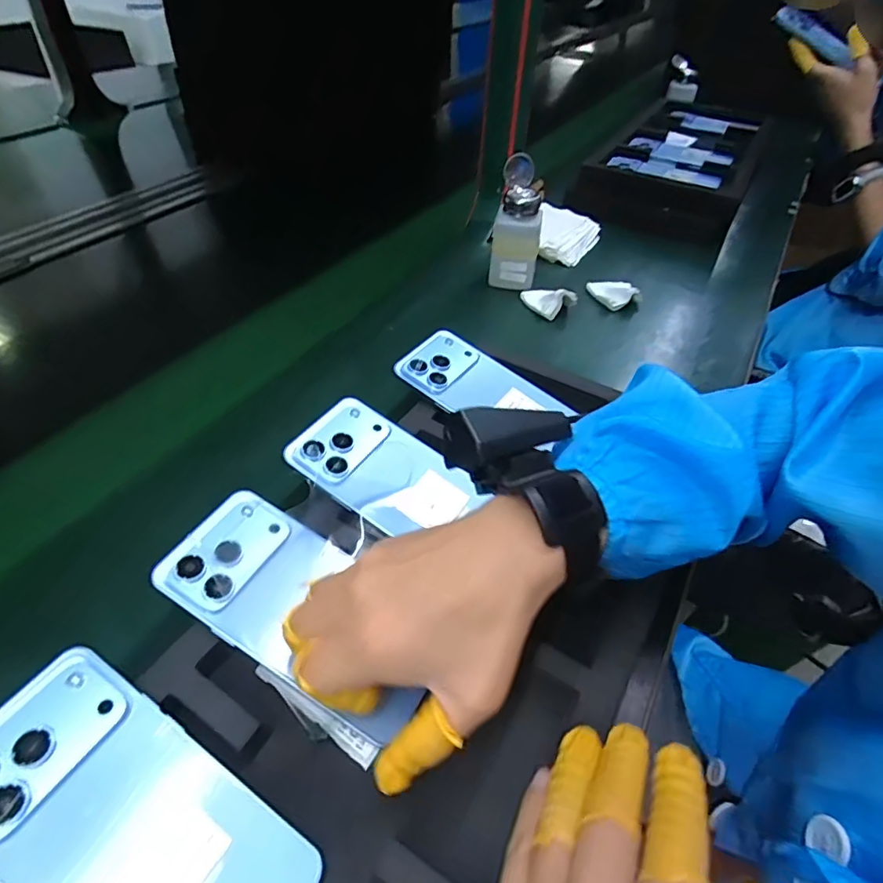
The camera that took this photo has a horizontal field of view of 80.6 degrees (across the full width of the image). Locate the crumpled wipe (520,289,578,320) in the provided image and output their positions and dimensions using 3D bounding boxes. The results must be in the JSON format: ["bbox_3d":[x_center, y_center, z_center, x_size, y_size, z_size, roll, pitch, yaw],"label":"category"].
[{"bbox_3d":[0.121,-0.165,0.590,0.034,0.028,0.059,-20,53,-22],"label":"crumpled wipe"}]

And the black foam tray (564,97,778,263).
[{"bbox_3d":[0.415,-0.469,0.877,0.235,0.070,0.519,26,51,16],"label":"black foam tray"}]

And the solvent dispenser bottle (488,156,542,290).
[{"bbox_3d":[0.086,-0.236,0.575,0.054,0.127,0.046,9,48,2],"label":"solvent dispenser bottle"}]

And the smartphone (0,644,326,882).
[{"bbox_3d":[-0.143,0.163,0.228,0.150,0.006,0.078,33,51,11],"label":"smartphone"}]

